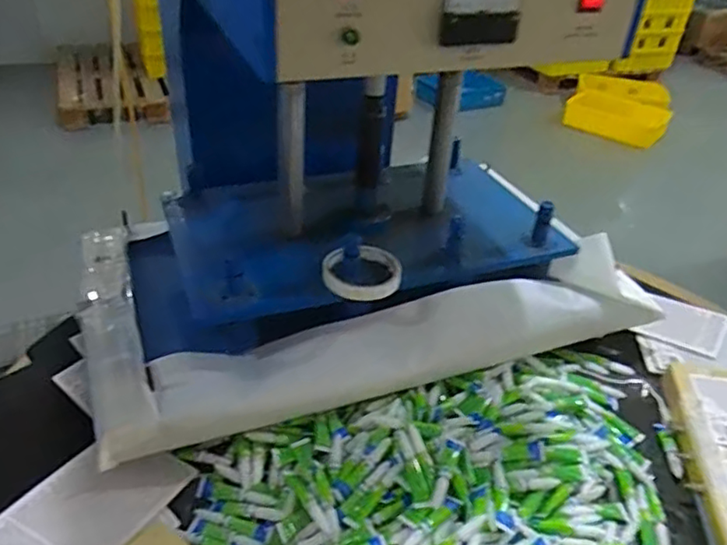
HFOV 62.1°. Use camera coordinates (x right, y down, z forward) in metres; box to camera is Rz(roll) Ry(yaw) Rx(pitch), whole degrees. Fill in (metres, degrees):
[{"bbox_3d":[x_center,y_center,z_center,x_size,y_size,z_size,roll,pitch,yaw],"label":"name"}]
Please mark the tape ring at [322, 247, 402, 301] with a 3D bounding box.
[{"bbox_3d":[0.003,-0.001,0.702,0.093,0.022,0.086,3,35,-2],"label":"tape ring"}]

